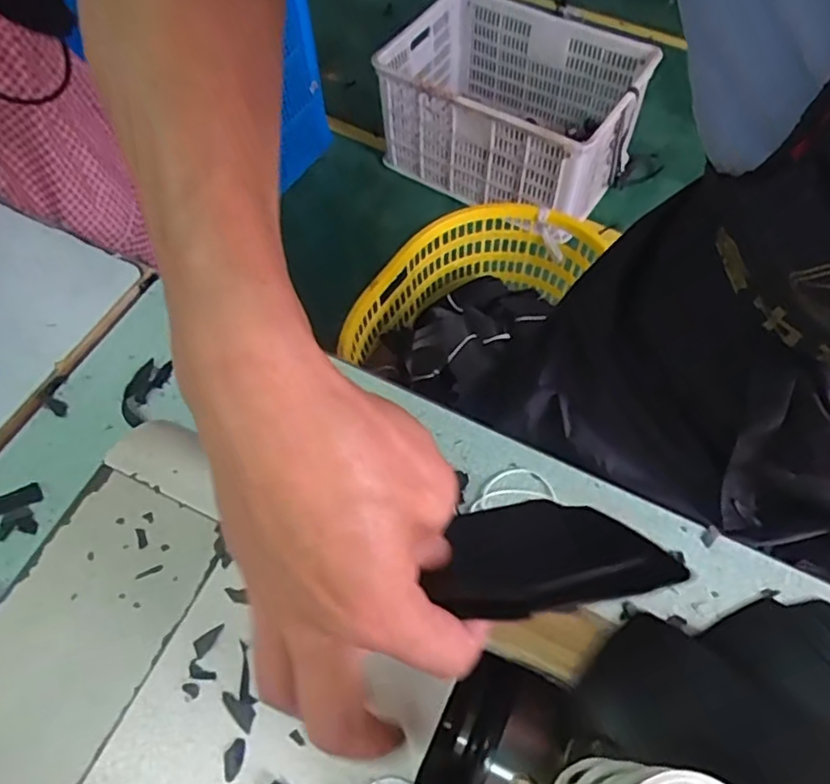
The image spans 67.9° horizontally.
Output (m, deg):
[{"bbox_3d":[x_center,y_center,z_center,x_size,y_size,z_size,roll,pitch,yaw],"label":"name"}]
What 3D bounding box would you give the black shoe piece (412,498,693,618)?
[{"bbox_3d":[0.054,0.066,0.258,0.091,0.009,0.078,-8,14,-3],"label":"black shoe piece"}]

